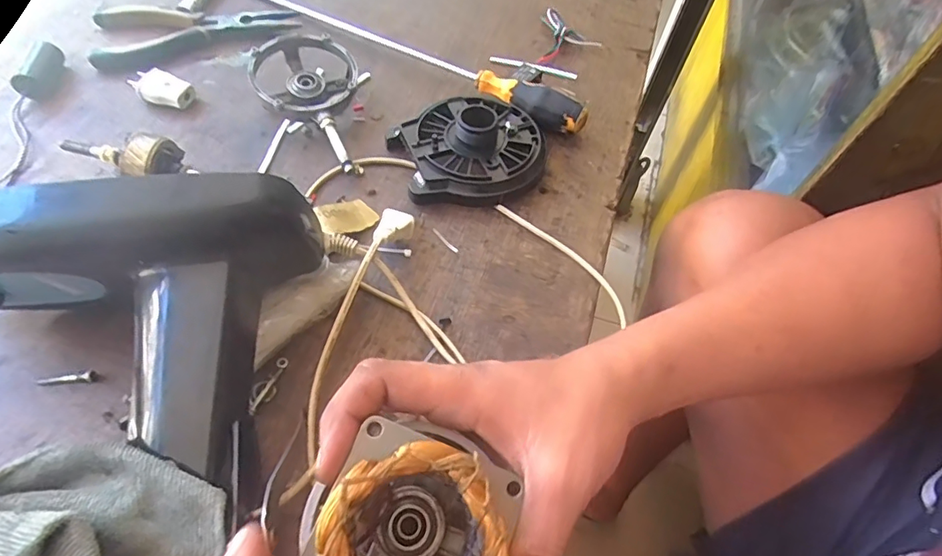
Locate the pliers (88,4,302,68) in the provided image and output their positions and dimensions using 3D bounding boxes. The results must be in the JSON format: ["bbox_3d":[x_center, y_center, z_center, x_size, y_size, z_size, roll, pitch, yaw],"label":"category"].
[{"bbox_3d":[-0.266,-0.241,0.498,0.184,0.018,0.085,-11,59,-11],"label":"pliers"}]

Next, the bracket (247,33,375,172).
[{"bbox_3d":[-0.142,-0.154,0.442,0.096,0.037,0.147,0,58,-5],"label":"bracket"}]

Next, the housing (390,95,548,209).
[{"bbox_3d":[-0.002,-0.113,0.429,0.132,0.036,0.112,0,58,-4],"label":"housing"}]

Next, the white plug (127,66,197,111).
[{"bbox_3d":[-0.273,-0.165,0.449,0.051,0.020,0.029,21,58,9],"label":"white plug"}]

